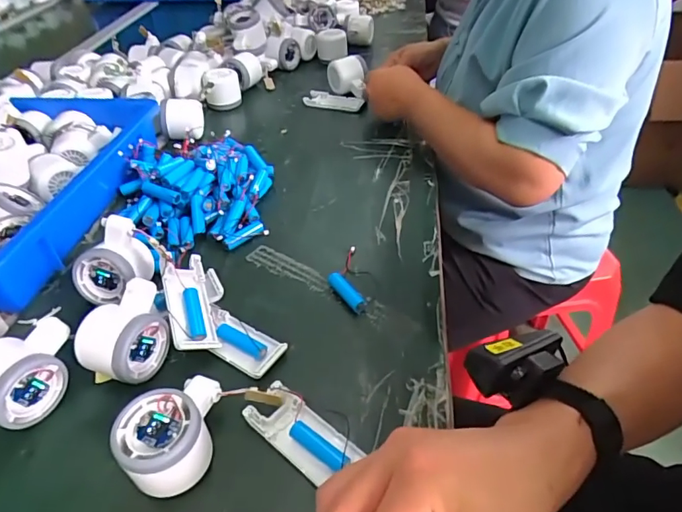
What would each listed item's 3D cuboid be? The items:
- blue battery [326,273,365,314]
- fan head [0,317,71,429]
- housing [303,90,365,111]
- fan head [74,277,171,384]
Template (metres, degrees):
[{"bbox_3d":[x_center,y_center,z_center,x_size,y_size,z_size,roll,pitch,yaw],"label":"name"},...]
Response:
[{"bbox_3d":[0.005,0.035,0.467,0.014,0.017,0.051,-26,46,-24],"label":"blue battery"},{"bbox_3d":[-0.255,0.092,0.390,0.056,0.052,0.083,18,45,23],"label":"fan head"},{"bbox_3d":[-0.010,-0.256,0.795,0.102,0.016,0.039,8,42,13],"label":"housing"},{"bbox_3d":[-0.181,0.067,0.411,0.061,0.056,0.081,13,44,18],"label":"fan head"}]

